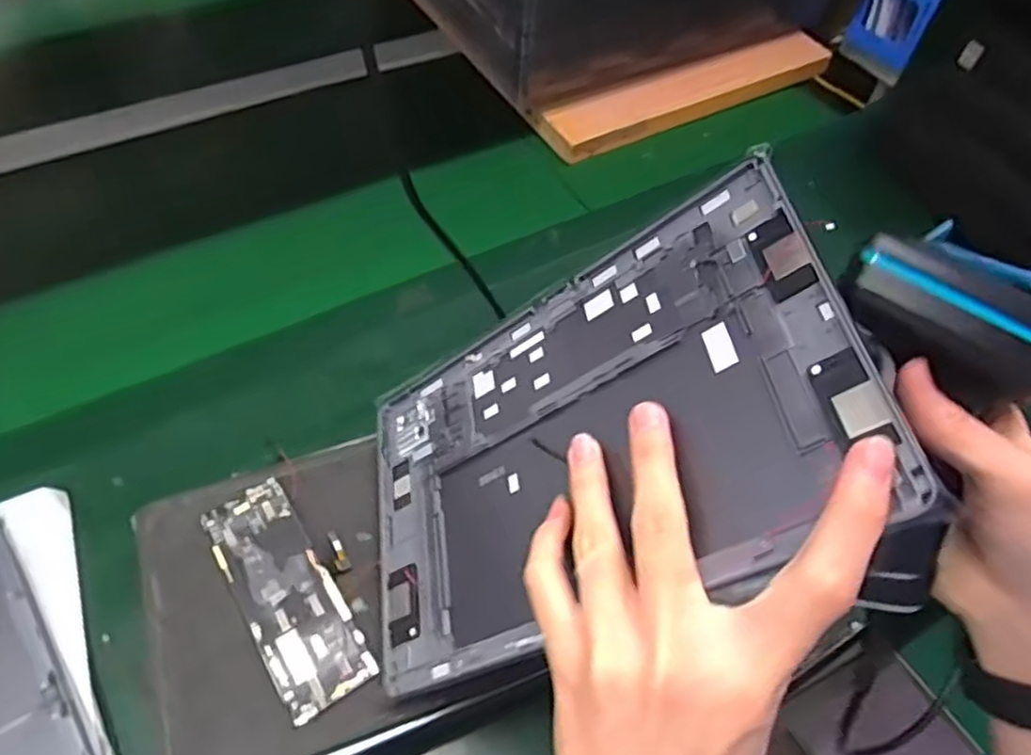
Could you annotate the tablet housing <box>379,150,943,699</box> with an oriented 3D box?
[{"bbox_3d":[0.026,0.029,0.318,0.252,0.009,0.167,-31,50,29],"label":"tablet housing"}]

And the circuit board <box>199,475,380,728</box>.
[{"bbox_3d":[-0.120,0.110,0.361,0.044,0.005,0.122,-28,61,-21],"label":"circuit board"}]

